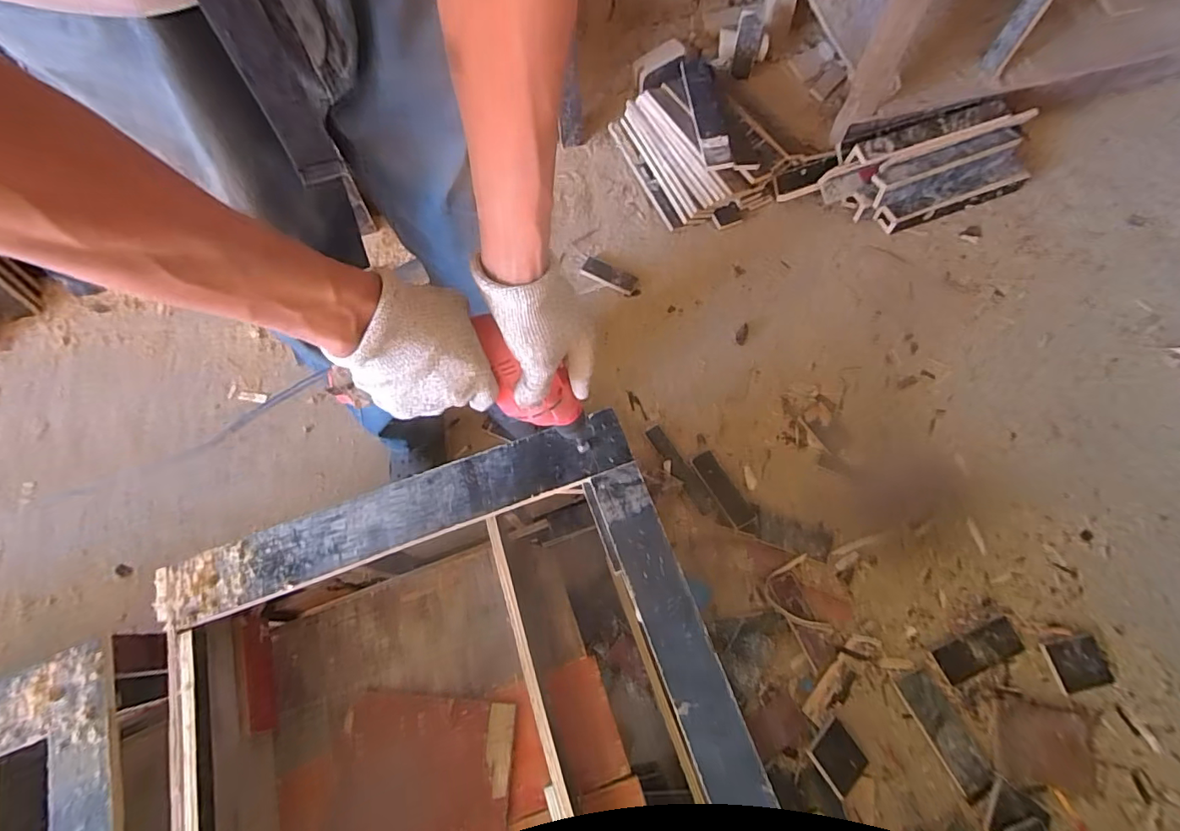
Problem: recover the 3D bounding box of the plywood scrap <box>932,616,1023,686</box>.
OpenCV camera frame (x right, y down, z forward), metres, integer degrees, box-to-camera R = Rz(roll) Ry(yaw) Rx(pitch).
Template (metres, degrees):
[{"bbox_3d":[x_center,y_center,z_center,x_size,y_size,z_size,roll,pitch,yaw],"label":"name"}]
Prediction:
[{"bbox_3d":[0.677,0.410,0.900,0.157,0.012,0.058,-23,68,-7],"label":"plywood scrap"}]

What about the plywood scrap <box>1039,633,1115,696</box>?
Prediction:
[{"bbox_3d":[0.834,0.423,0.881,0.095,0.011,0.079,-13,67,-3],"label":"plywood scrap"}]

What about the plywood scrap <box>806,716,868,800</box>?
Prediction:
[{"bbox_3d":[0.404,0.559,0.844,0.079,0.011,0.079,-34,70,-12],"label":"plywood scrap"}]

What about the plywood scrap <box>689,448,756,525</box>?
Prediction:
[{"bbox_3d":[0.265,0.145,1.032,0.051,0.010,0.159,-29,69,-10],"label":"plywood scrap"}]

